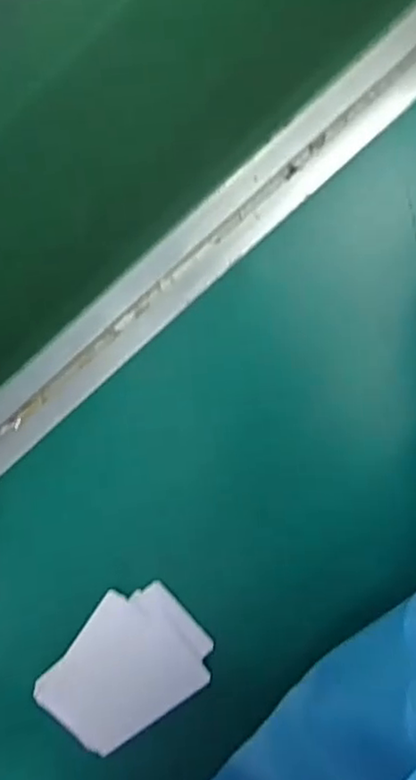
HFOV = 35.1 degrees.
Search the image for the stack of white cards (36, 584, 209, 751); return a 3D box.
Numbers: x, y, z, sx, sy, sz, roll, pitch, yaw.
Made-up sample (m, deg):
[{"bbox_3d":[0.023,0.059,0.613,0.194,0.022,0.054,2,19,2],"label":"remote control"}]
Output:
[{"bbox_3d":[-0.052,0.171,0.404,0.100,0.009,0.074,-41,89,2],"label":"stack of white cards"}]

